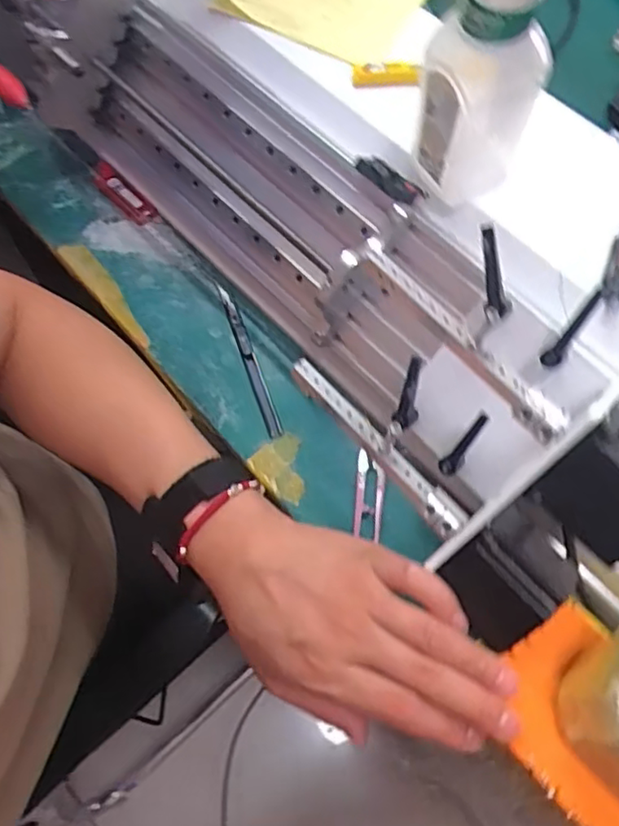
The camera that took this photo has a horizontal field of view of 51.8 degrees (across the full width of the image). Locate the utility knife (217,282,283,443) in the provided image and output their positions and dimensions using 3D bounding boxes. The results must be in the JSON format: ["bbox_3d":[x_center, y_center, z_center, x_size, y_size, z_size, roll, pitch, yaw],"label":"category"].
[{"bbox_3d":[-0.051,-0.046,0.540,0.012,0.009,0.148,-18,69,-8],"label":"utility knife"}]

